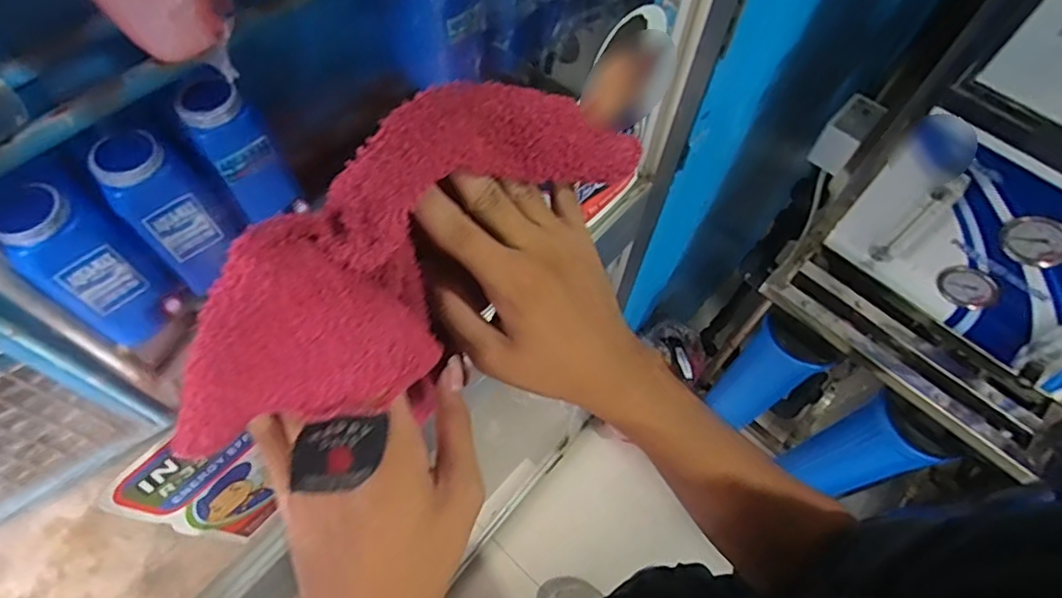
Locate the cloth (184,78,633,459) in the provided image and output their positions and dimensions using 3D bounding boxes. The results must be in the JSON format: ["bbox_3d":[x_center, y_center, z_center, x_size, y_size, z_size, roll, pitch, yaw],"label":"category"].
[{"bbox_3d":[-0.042,-0.010,0.254,0.220,0.111,0.061,-42,71,-17],"label":"cloth"}]

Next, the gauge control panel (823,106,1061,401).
[{"bbox_3d":[0.564,-0.032,0.705,0.356,0.258,0.067,41,68,18],"label":"gauge control panel"}]

